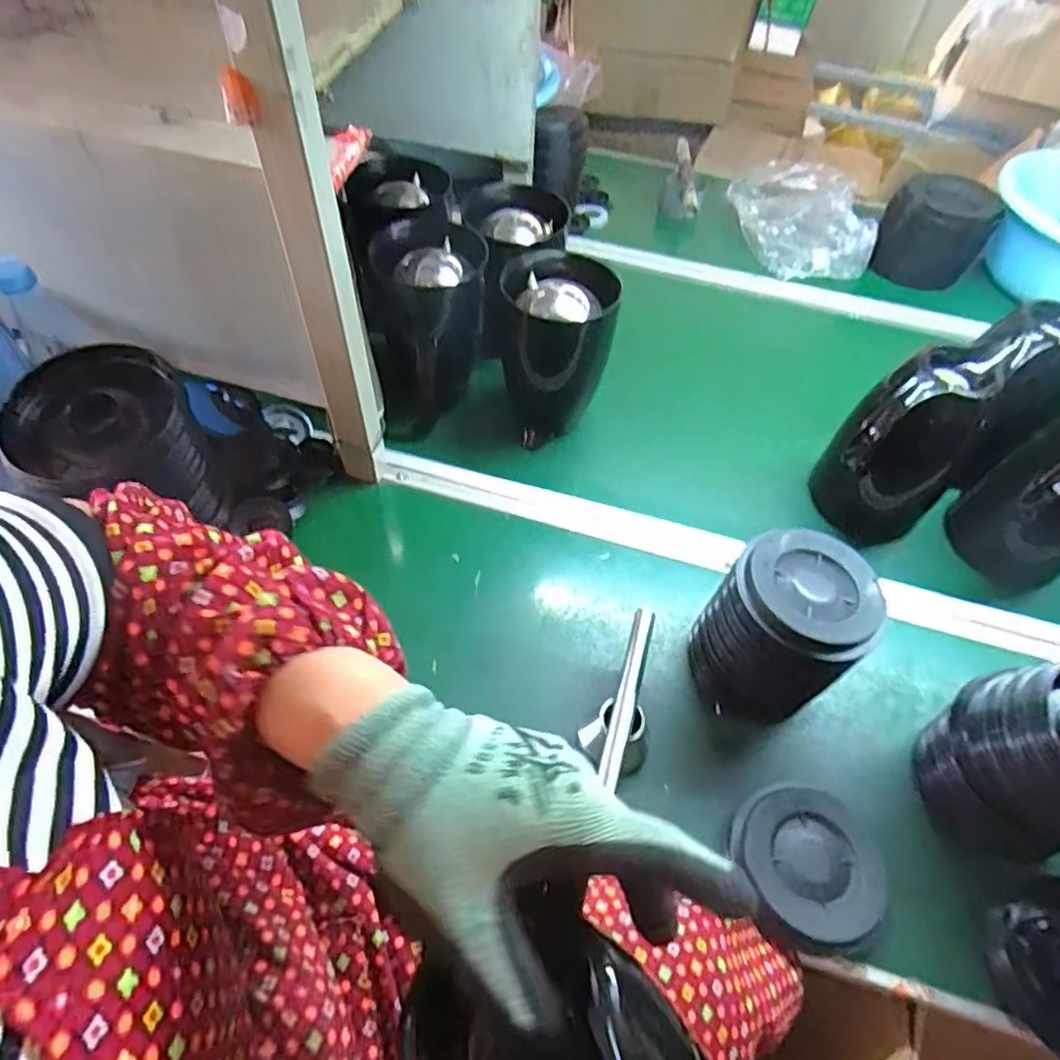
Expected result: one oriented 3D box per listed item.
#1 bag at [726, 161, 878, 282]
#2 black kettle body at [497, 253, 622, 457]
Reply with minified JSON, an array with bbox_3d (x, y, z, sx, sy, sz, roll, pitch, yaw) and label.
[{"bbox_3d":[0.450,-0.540,1.074,0.191,0.078,0.296,3,54,-2],"label":"bag"},{"bbox_3d":[0.027,-0.207,0.750,0.124,0.177,0.120,-3,54,-7],"label":"black kettle body"}]

